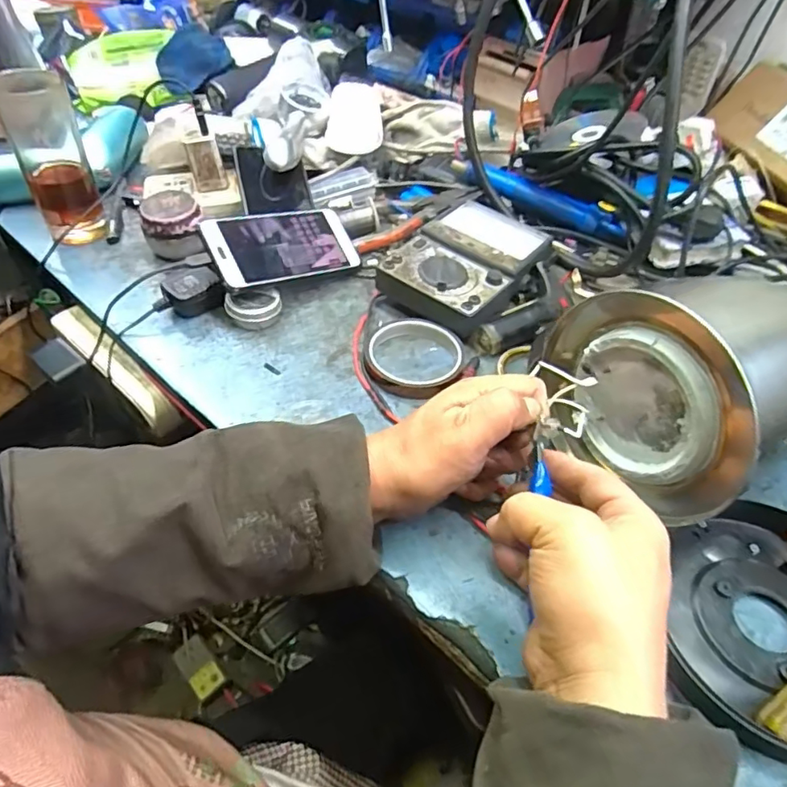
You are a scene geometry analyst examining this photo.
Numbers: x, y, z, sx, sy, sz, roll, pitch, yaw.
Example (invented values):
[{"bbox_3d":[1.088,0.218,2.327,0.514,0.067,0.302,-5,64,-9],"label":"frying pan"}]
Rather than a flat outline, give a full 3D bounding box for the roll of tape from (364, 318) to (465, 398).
[{"bbox_3d":[0.019,-0.034,0.481,0.082,0.013,0.084,2,46,-3],"label":"roll of tape"}]

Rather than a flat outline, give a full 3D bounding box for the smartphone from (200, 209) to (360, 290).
[{"bbox_3d":[-0.107,-0.146,0.557,0.155,0.012,0.073,-21,83,-36],"label":"smartphone"}]

